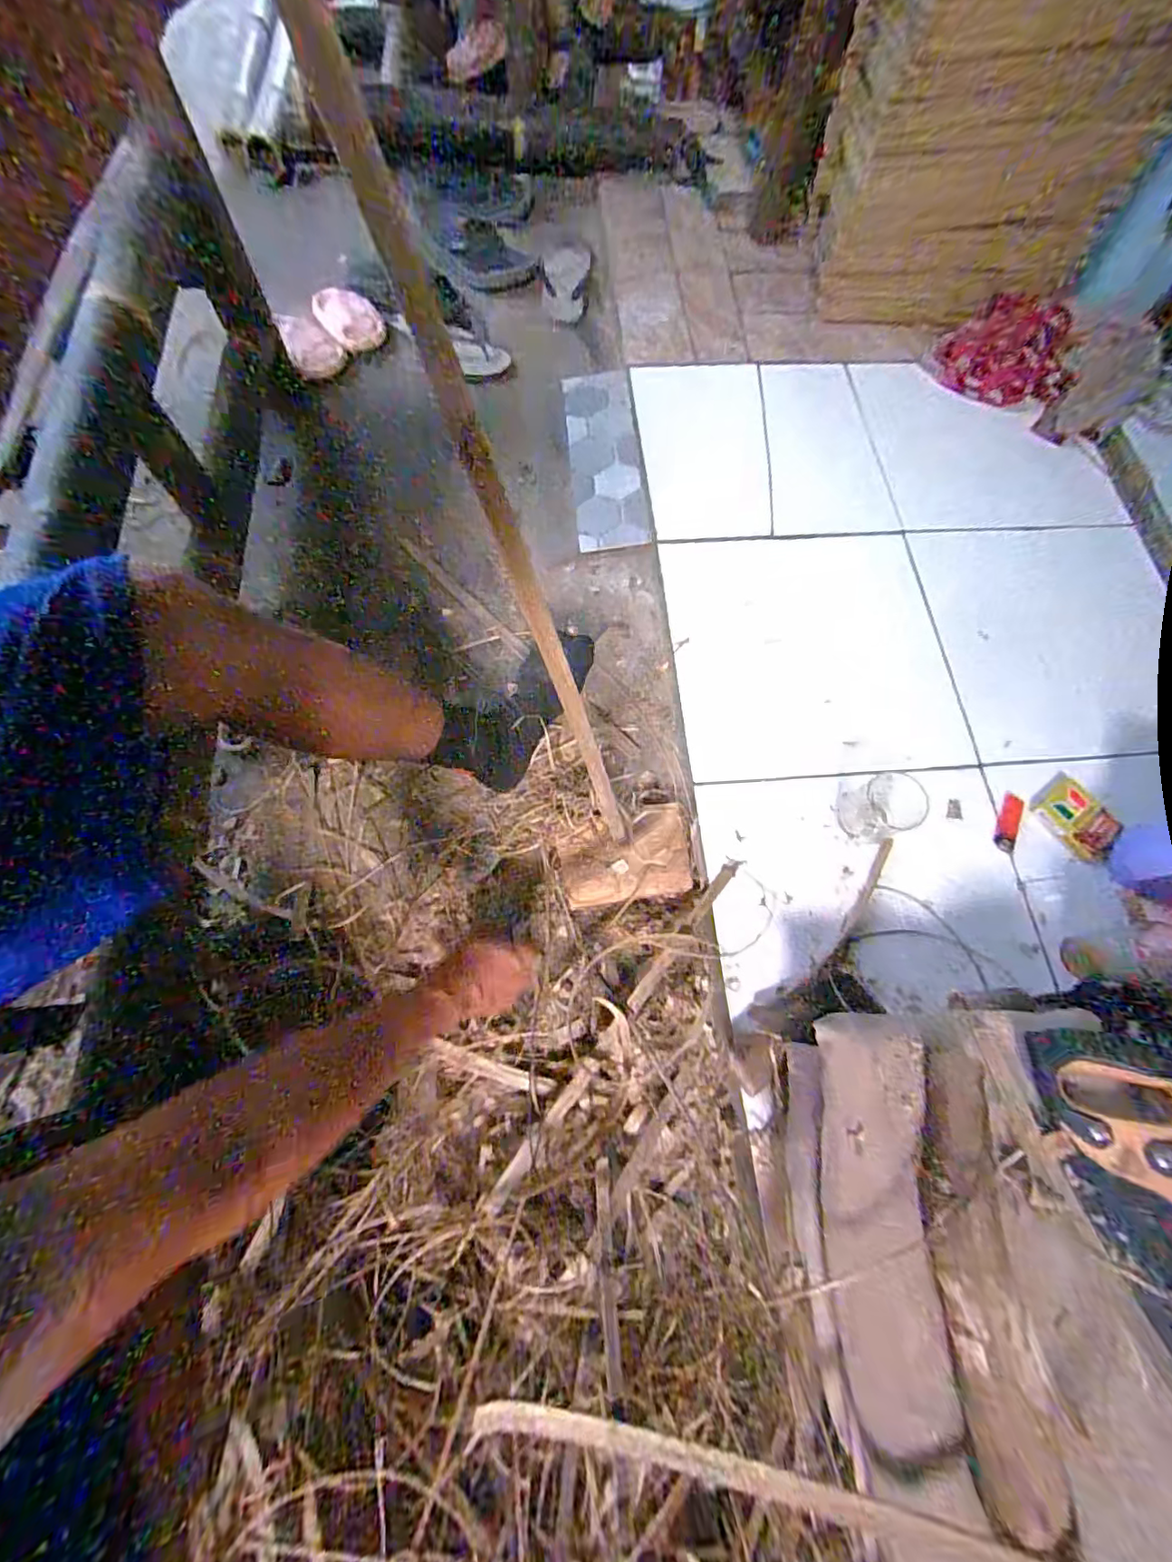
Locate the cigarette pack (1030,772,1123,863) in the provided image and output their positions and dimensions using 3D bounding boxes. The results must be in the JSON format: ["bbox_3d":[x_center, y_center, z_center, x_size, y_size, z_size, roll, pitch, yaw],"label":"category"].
[{"bbox_3d":[0.649,0.052,0.748,0.079,0.016,0.103,-34,75,-14],"label":"cigarette pack"}]

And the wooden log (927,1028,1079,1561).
[{"bbox_3d":[0.306,0.363,0.434,0.065,0.060,0.295,4,69,-2],"label":"wooden log"}]

